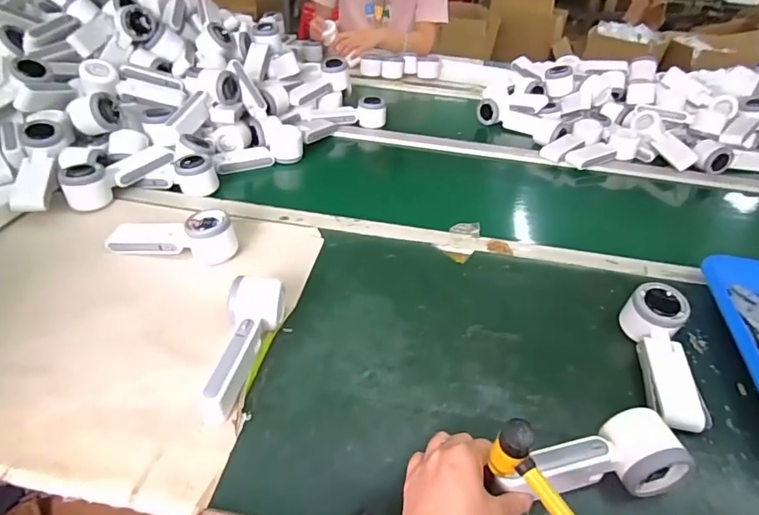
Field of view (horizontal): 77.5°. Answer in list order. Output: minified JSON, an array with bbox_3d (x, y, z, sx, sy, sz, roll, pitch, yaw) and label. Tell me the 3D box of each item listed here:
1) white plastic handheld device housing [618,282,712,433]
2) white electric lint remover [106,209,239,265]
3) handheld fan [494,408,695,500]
[{"bbox_3d":[0.308,0.106,0.510,0.057,0.054,0.163,8,50,4],"label":"white plastic handheld device housing"},{"bbox_3d":[-0.271,-0.033,0.619,0.162,0.049,0.048,8,36,4],"label":"white electric lint remover"},{"bbox_3d":[0.181,0.177,0.409,0.171,0.050,0.055,-5,37,-9],"label":"handheld fan"}]

